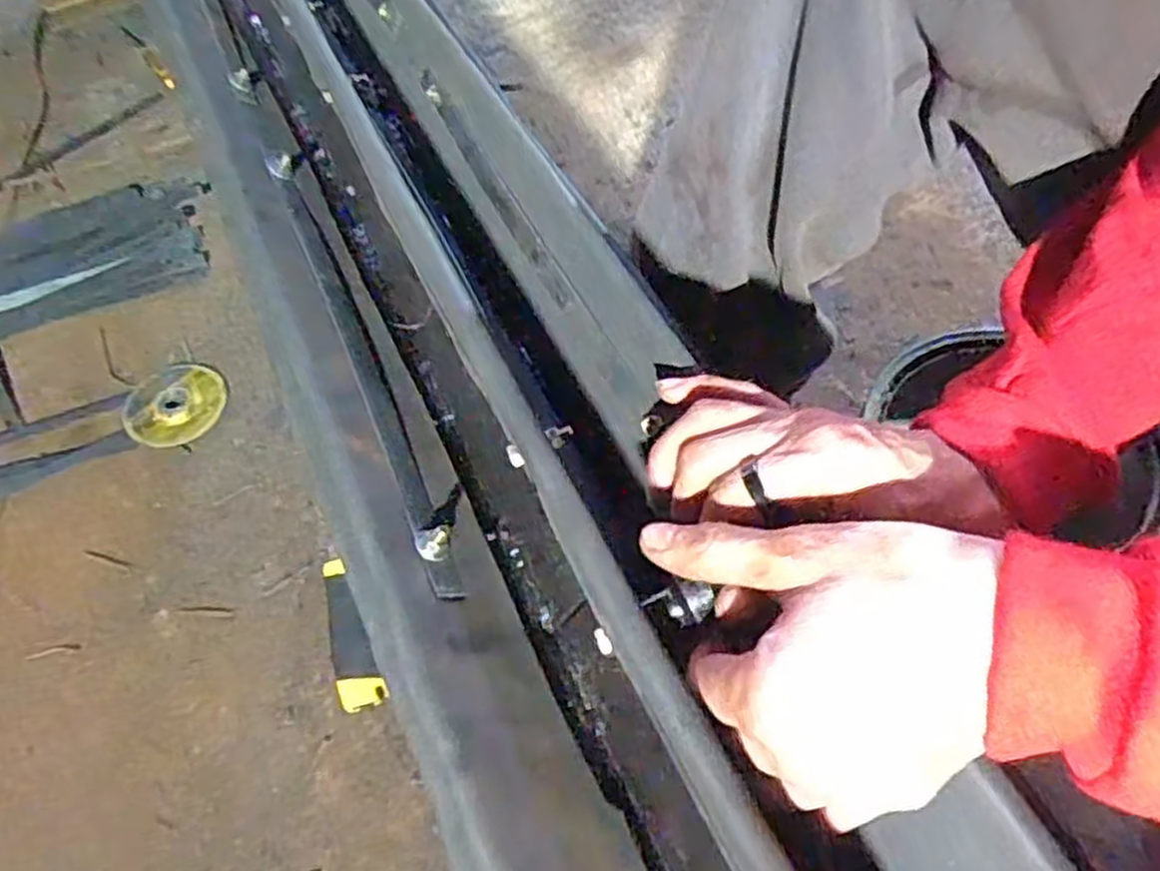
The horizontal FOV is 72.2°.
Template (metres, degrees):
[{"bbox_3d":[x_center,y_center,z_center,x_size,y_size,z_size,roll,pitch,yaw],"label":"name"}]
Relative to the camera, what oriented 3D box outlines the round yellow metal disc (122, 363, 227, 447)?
[{"bbox_3d":[-0.385,-0.029,0.752,0.094,0.015,0.088,-1,57,2],"label":"round yellow metal disc"}]

